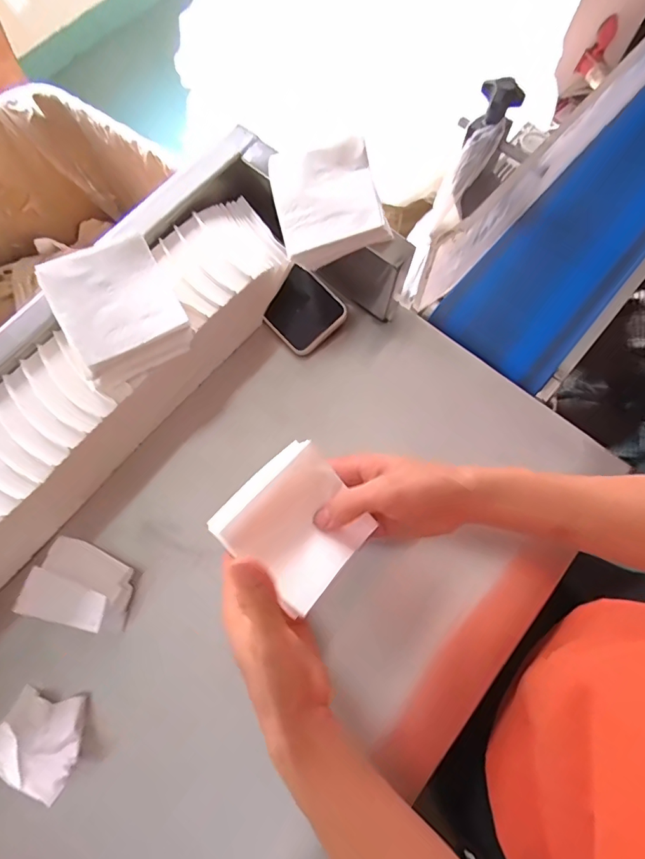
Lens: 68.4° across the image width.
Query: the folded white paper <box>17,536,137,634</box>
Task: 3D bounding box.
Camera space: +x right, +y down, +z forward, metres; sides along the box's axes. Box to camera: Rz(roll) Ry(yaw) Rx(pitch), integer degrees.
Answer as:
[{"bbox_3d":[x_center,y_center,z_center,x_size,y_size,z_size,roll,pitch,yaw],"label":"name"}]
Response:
[{"bbox_3d":[-0.222,0.141,0.435,0.091,0.037,0.067,13,74,4],"label":"folded white paper"}]

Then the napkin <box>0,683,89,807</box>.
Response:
[{"bbox_3d":[-0.236,0.254,0.390,0.078,0.053,0.052,13,74,3],"label":"napkin"}]

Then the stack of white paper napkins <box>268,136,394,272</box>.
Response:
[{"bbox_3d":[0.003,-0.211,0.433,0.091,0.025,0.102,-16,87,14],"label":"stack of white paper napkins"}]

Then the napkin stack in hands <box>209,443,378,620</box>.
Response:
[{"bbox_3d":[-0.019,0.069,0.351,0.093,0.022,0.092,-42,91,-22],"label":"napkin stack in hands"}]

